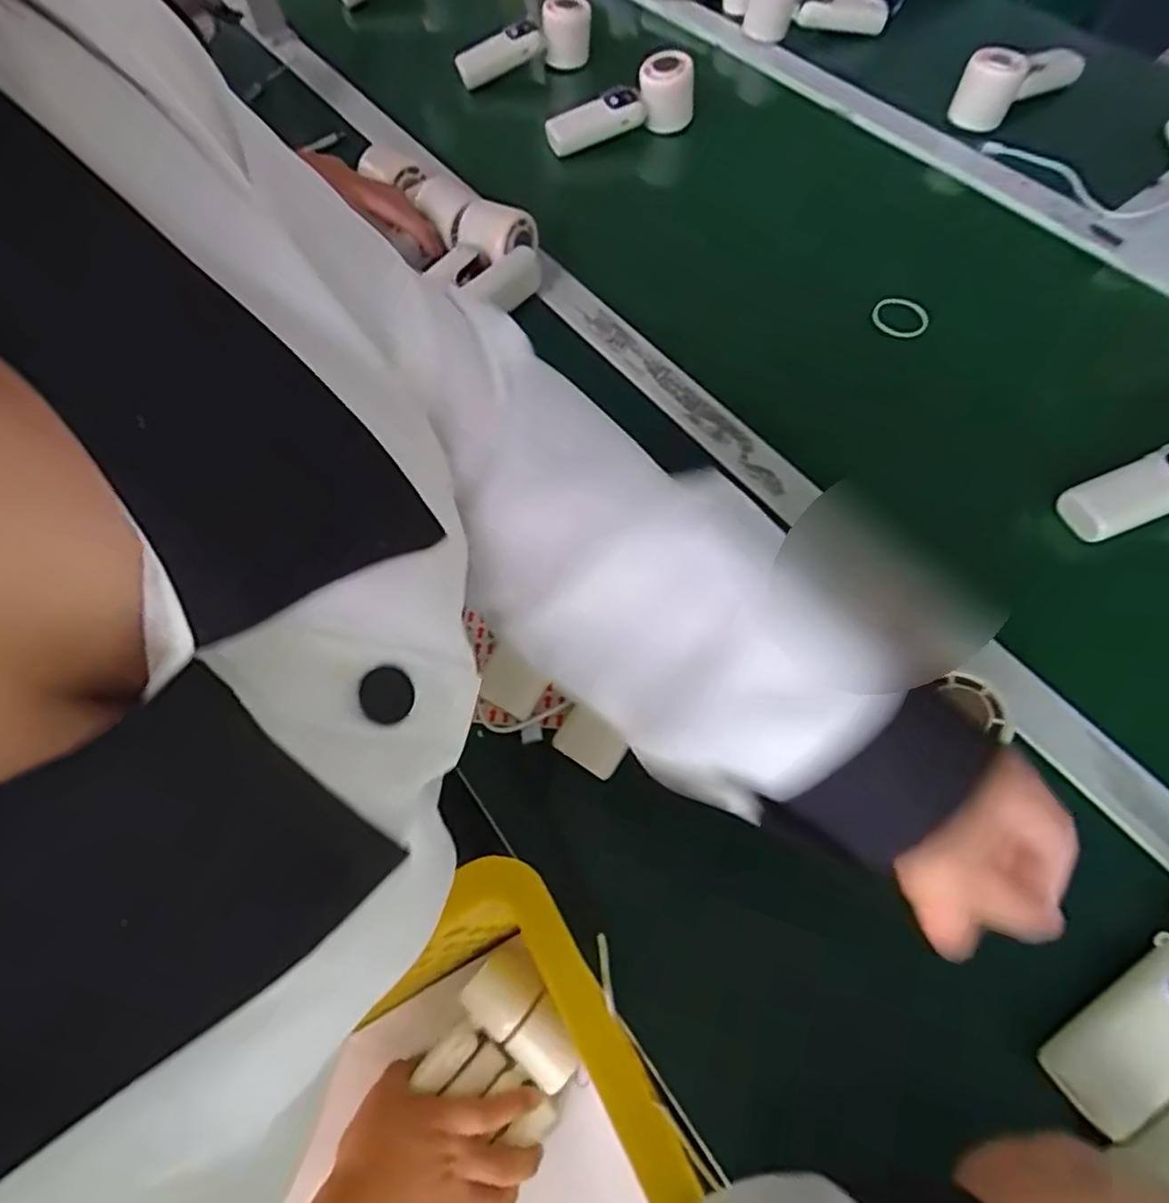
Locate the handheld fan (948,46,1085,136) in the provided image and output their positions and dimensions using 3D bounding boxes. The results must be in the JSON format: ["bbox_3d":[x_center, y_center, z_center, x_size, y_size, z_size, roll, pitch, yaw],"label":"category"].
[{"bbox_3d":[0.467,-0.573,0.715,0.149,0.066,0.054,-25,64,-8],"label":"handheld fan"}]

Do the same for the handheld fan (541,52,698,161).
[{"bbox_3d":[0.041,-0.531,0.719,0.160,0.067,0.057,-13,62,12],"label":"handheld fan"}]

